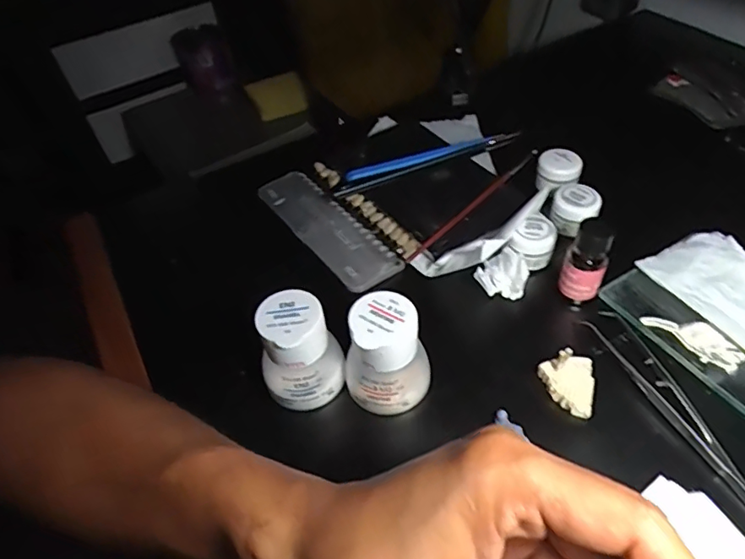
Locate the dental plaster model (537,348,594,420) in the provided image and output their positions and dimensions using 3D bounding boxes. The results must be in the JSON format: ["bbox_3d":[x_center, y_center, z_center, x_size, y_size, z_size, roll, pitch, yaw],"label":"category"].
[{"bbox_3d":[0.114,0.059,0.310,0.030,0.011,0.036,13,51,16],"label":"dental plaster model"}]

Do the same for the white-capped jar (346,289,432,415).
[{"bbox_3d":[0.008,0.042,0.300,0.047,0.057,0.041,-11,48,-4],"label":"white-capped jar"}]

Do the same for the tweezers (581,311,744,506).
[{"bbox_3d":[0.173,0.071,0.296,0.024,0.005,0.142,-21,49,-13],"label":"tweezers"}]

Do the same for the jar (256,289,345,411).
[{"bbox_3d":[-0.043,0.040,0.307,0.045,0.056,0.040,-11,48,-4],"label":"jar"}]

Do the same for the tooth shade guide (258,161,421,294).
[{"bbox_3d":[-0.030,-0.049,0.422,0.068,0.009,0.152,-29,52,-19],"label":"tooth shade guide"}]

